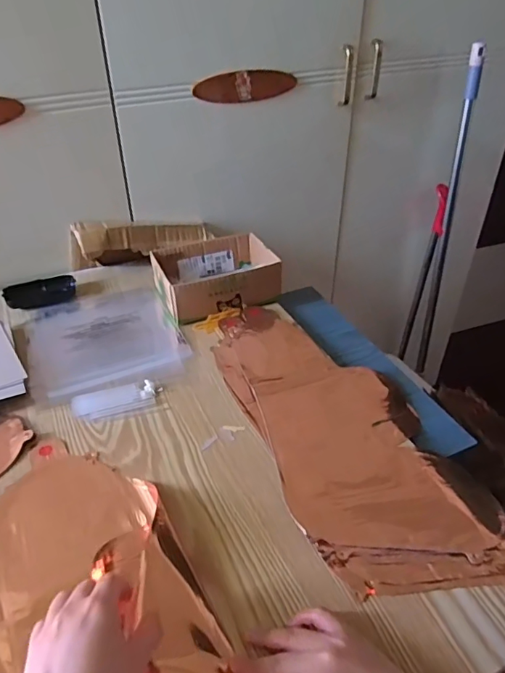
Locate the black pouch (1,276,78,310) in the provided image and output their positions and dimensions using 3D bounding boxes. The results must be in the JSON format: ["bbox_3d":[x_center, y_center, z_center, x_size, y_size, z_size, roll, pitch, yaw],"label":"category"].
[{"bbox_3d":[-0.355,-0.075,0.840,0.111,0.018,0.060,-17,41,-20],"label":"black pouch"}]

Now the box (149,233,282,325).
[{"bbox_3d":[-0.058,-0.096,0.811,0.183,0.067,0.140,-14,40,-18],"label":"box"}]

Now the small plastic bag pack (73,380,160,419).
[{"bbox_3d":[-0.171,0.080,0.633,0.106,0.010,0.043,-9,38,-12],"label":"small plastic bag pack"}]

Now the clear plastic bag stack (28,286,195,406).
[{"bbox_3d":[-0.223,0.001,0.751,0.209,0.016,0.233,-15,40,-18],"label":"clear plastic bag stack"}]

